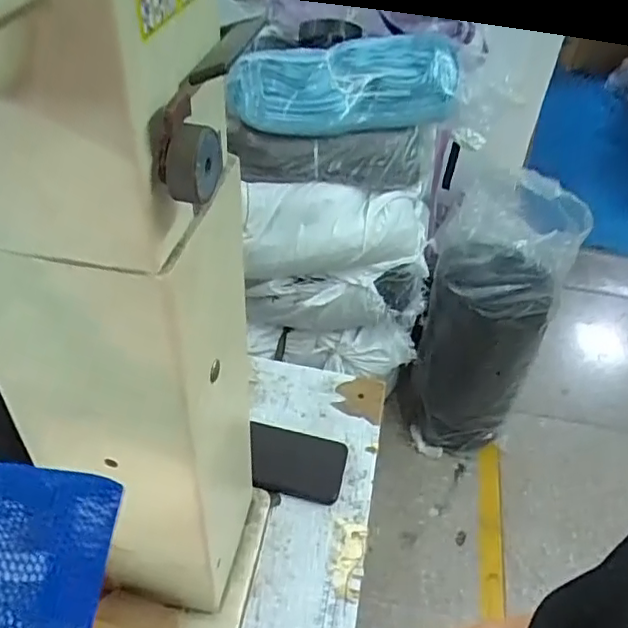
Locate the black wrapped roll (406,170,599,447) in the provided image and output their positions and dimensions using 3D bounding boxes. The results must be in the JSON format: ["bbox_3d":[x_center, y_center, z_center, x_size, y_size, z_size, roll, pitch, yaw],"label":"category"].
[{"bbox_3d":[0.385,0.028,1.401,0.263,0.708,0.236,10,44,8],"label":"black wrapped roll"}]

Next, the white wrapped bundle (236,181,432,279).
[{"bbox_3d":[0.035,-0.185,1.243,0.390,0.189,0.185,3,43,0],"label":"white wrapped bundle"}]

